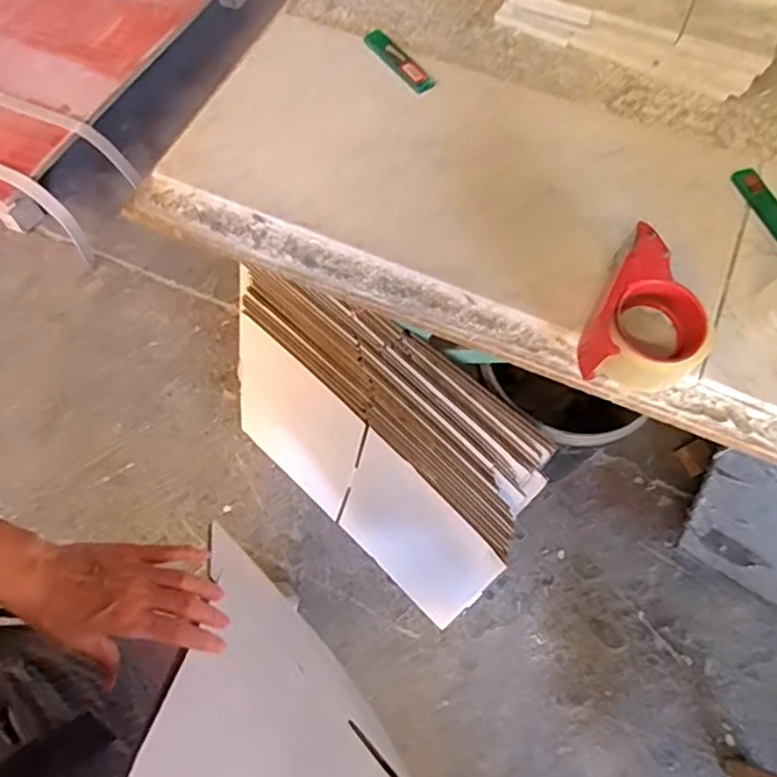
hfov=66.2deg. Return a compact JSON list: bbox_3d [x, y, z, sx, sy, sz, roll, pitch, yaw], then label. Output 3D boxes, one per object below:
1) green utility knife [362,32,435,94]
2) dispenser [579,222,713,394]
[{"bbox_3d":[0.011,-0.401,0.731,0.028,0.019,0.113,-33,70,-17],"label":"green utility knife"},{"bbox_3d":[0.244,-0.060,0.547,0.103,0.065,0.132,25,66,11],"label":"dispenser"}]

